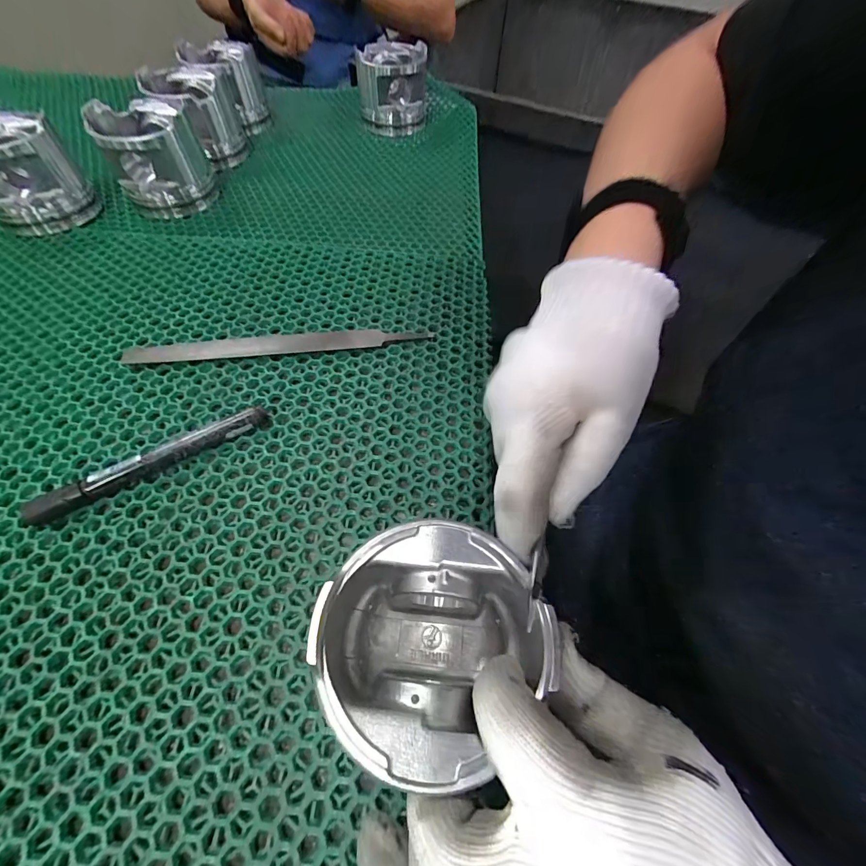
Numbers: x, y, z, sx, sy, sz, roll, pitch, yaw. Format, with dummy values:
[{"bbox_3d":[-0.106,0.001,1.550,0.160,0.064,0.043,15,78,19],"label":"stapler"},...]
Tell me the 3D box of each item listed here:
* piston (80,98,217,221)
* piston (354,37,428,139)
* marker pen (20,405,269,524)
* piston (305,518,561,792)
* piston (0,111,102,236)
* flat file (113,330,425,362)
[{"bbox_3d":[-0.295,-0.299,0.415,0.095,0.076,0.087,-27,64,-18],"label":"piston"},{"bbox_3d":[-0.057,-0.474,0.534,0.087,0.087,0.100,-4,59,-6],"label":"piston"},{"bbox_3d":[-0.180,0.019,0.253,0.142,0.019,0.013,-28,64,-19],"label":"marker pen"},{"bbox_3d":[-0.005,0.092,0.179,0.090,0.062,0.090,2,58,-3],"label":"piston"},{"bbox_3d":[-0.412,-0.263,0.386,0.091,0.078,0.082,-38,68,-23],"label":"piston"},{"bbox_3d":[-0.123,-0.073,0.316,0.243,0.008,0.021,-5,51,-6],"label":"flat file"}]

